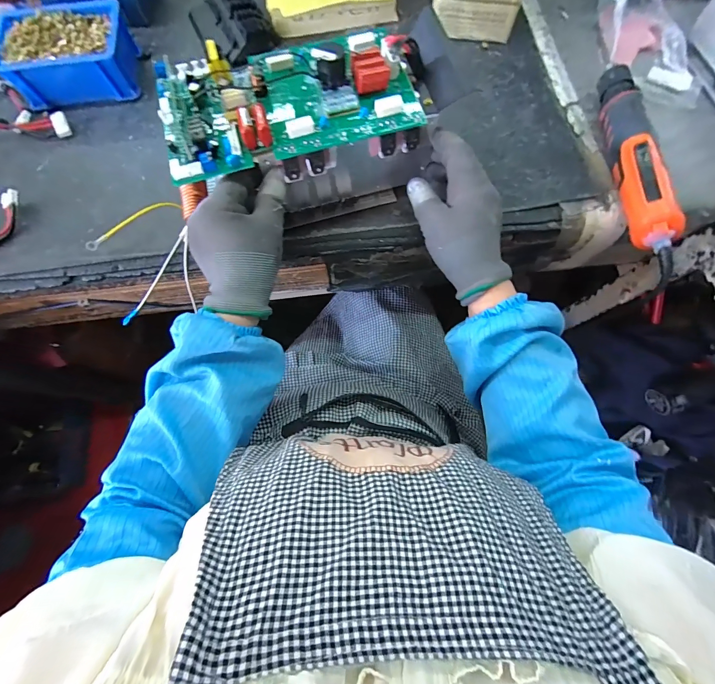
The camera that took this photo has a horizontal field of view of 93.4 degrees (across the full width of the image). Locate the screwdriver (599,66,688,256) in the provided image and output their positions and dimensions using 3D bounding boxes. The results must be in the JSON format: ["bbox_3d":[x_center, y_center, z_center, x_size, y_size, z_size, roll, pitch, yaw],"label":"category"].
[{"bbox_3d":[0.303,-0.208,0.371,0.045,0.060,0.245,2,77,2],"label":"screwdriver"}]

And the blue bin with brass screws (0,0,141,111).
[{"bbox_3d":[-0.363,-0.366,0.427,0.149,0.050,0.111,-3,77,1],"label":"blue bin with brass screws"}]

